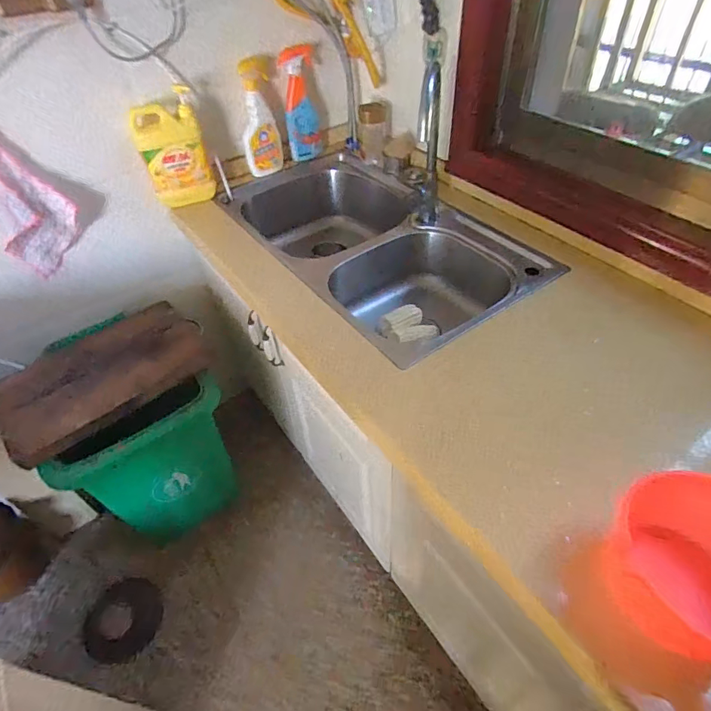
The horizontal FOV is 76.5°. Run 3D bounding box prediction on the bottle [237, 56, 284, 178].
[{"bbox_3d":[-0.250,-0.604,1.165,0.102,0.257,0.047,-13,47,-8],"label":"bottle"}]

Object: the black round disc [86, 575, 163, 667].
[{"bbox_3d":[-0.622,0.711,1.217,0.178,0.008,0.193,9,53,-11],"label":"black round disc"}]

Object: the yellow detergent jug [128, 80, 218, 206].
[{"bbox_3d":[-0.425,-0.473,1.069,0.148,0.219,0.074,-24,50,-18],"label":"yellow detergent jug"}]

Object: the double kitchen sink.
[{"bbox_3d":[0.042,-0.249,1.099,0.432,0.169,0.754,-29,51,-21],"label":"double kitchen sink"}]

